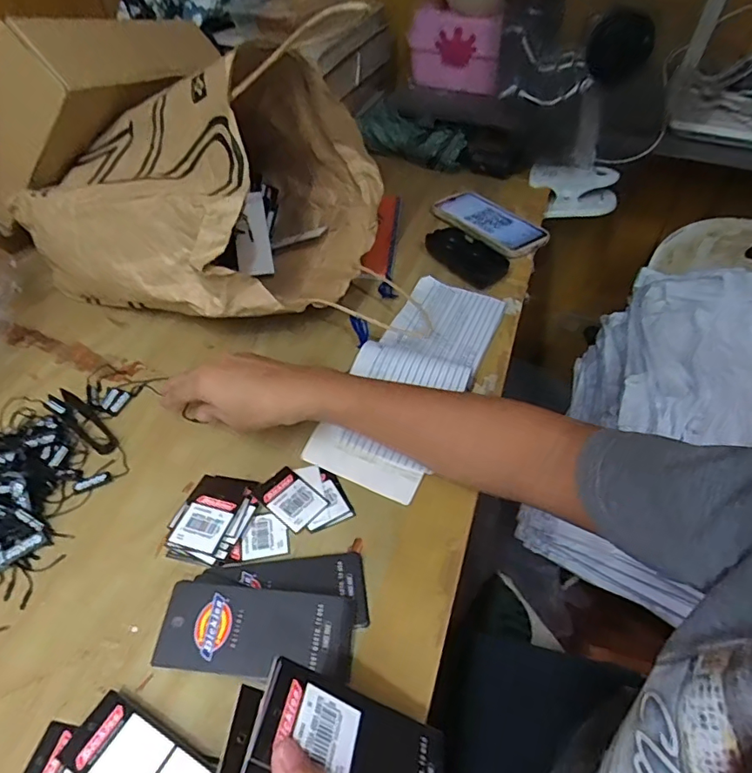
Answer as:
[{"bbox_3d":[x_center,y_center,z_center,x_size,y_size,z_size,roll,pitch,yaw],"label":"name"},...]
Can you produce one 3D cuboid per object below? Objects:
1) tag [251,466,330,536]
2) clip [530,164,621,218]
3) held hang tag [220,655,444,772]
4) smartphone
[{"bbox_3d":[-0.067,0.087,0.400,0.051,0.004,0.037,36,53,23],"label":"tag"},{"bbox_3d":[0.305,-0.304,0.794,0.136,0.068,0.036,9,46,6],"label":"clip"},{"bbox_3d":[-0.013,0.167,0.234,0.116,0.010,0.050,36,43,-20],"label":"held hang tag"},{"bbox_3d":[0.151,-0.225,0.689,0.089,0.008,0.159,-26,53,-25],"label":"smartphone"}]

